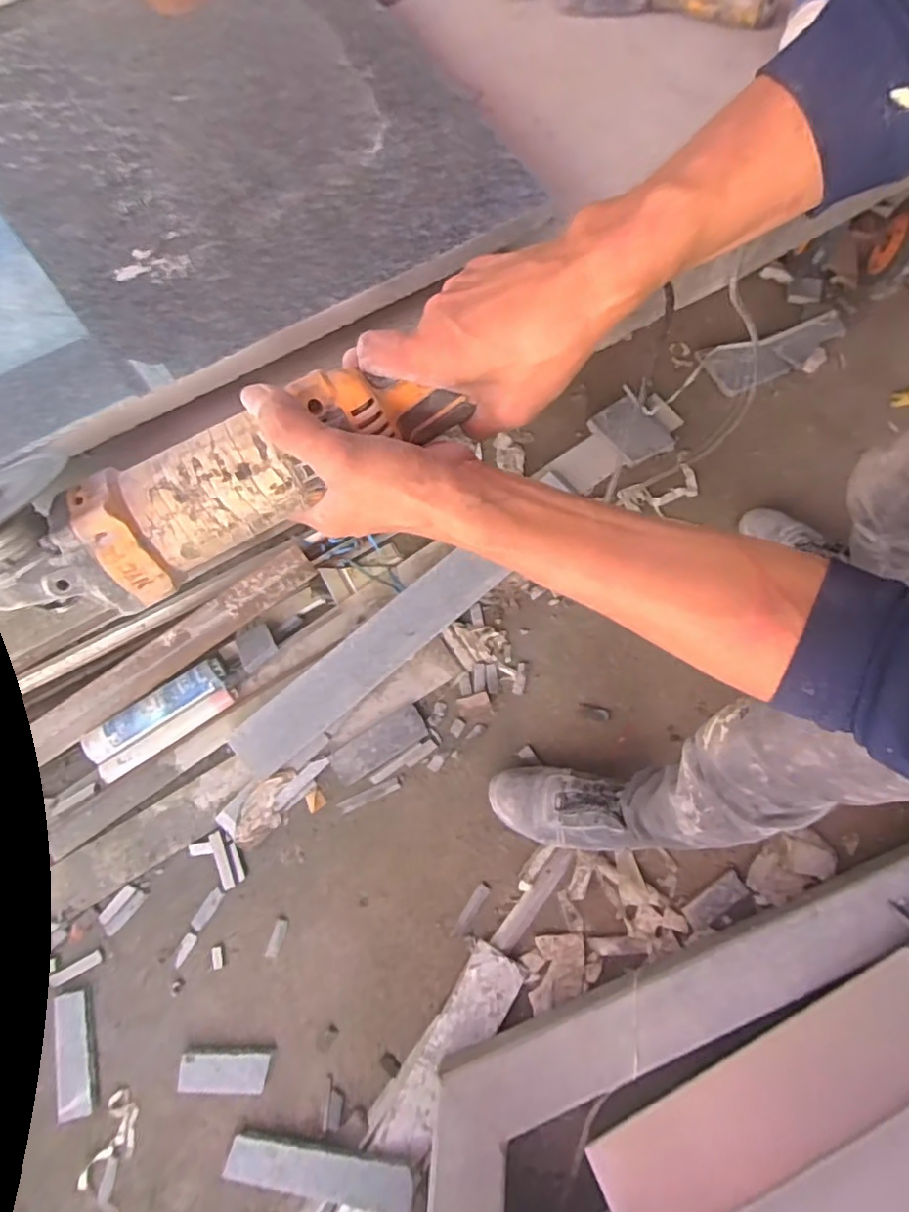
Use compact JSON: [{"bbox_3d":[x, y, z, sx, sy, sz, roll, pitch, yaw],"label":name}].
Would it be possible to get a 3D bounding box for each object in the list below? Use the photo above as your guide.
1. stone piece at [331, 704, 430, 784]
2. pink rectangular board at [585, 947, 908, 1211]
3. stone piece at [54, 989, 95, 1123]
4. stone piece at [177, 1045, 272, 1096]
[{"bbox_3d":[-0.131,0.240,1.052,0.171,0.016,0.065,-29,77,-9],"label":"stone piece"},{"bbox_3d":[0.432,0.653,0.803,0.525,0.032,0.126,-30,39,0],"label":"pink rectangular board"},{"bbox_3d":[-0.584,0.686,0.933,0.049,0.014,0.169,-13,75,-5],"label":"stone piece"},{"bbox_3d":[-0.345,0.701,0.915,0.132,0.033,0.058,1,74,-1],"label":"stone piece"}]

